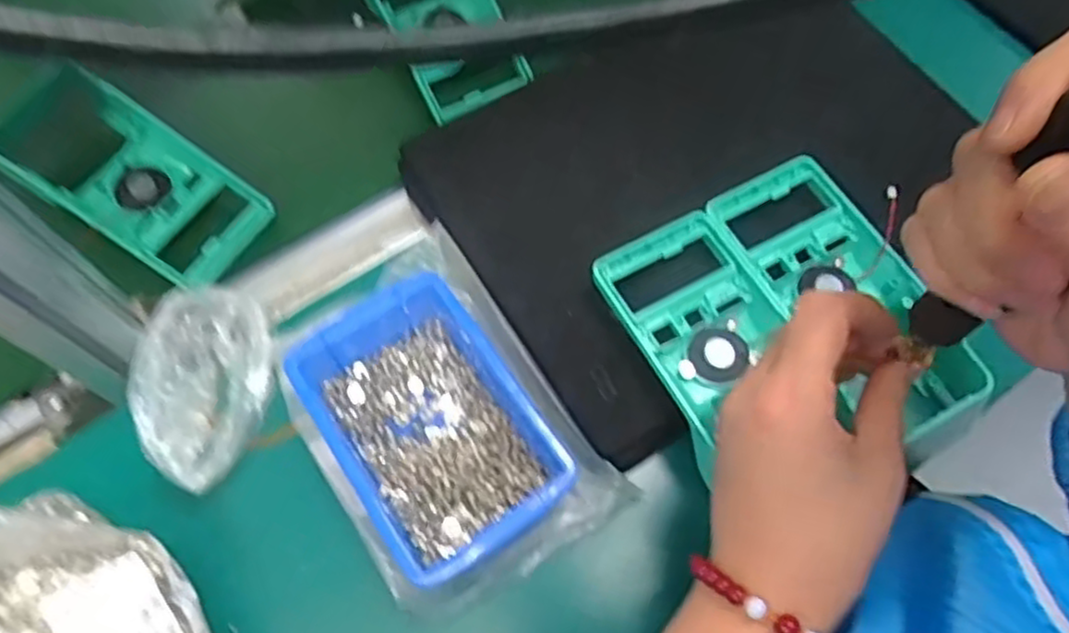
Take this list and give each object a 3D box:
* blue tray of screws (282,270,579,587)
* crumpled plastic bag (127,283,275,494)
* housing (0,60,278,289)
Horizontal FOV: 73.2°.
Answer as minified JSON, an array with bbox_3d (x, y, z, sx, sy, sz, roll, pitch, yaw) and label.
[{"bbox_3d":[-0.057,0.059,0.394,0.107,0.051,0.154,-33,70,-15],"label":"blue tray of screws"},{"bbox_3d":[-0.184,0.039,0.406,0.064,0.044,0.109,6,65,2],"label":"crumpled plastic bag"},{"bbox_3d":[-0.266,-0.087,0.478,0.167,0.046,0.086,35,63,-3],"label":"housing"}]

